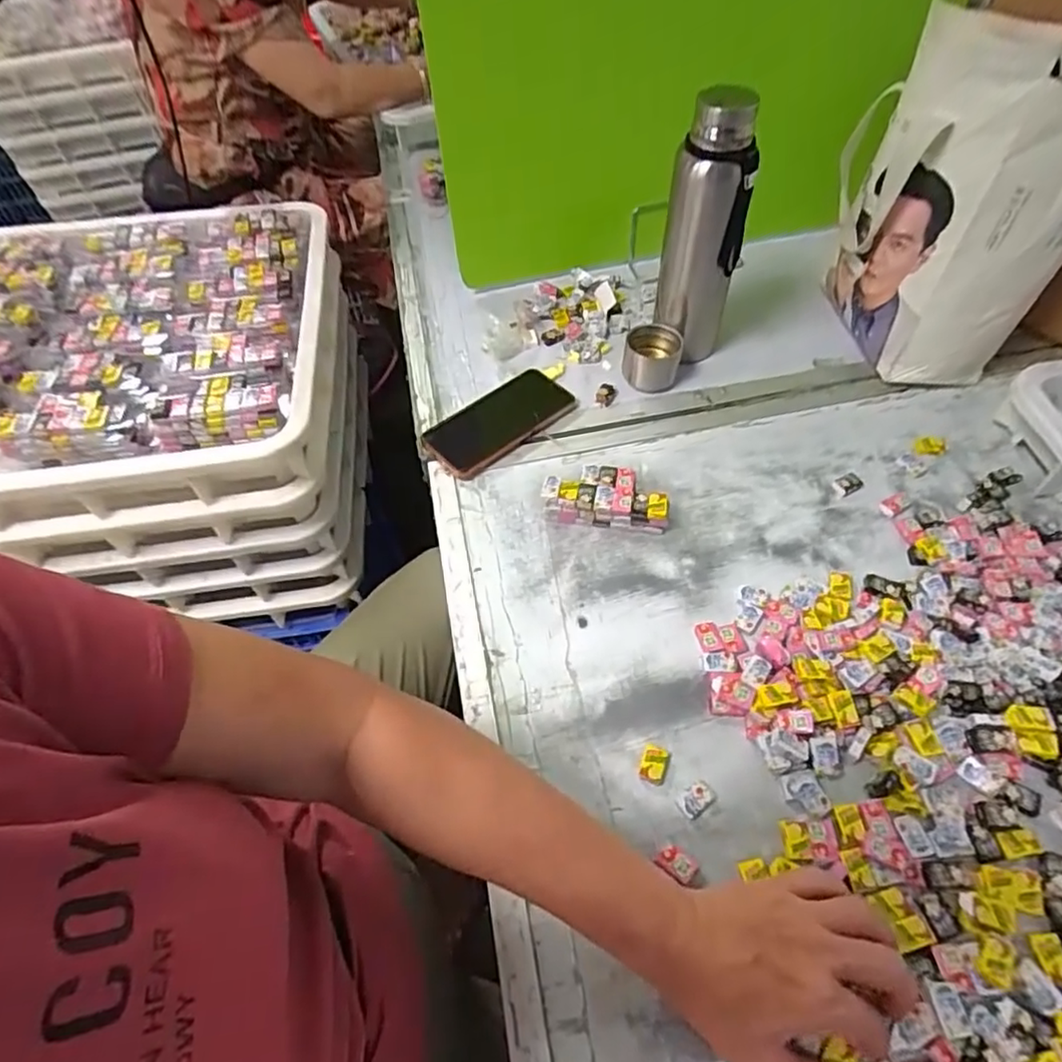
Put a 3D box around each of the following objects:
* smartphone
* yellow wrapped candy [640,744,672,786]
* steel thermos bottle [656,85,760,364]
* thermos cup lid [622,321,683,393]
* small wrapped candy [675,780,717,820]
[{"bbox_3d":[-0.032,-0.119,0.682,0.164,0.014,0.077,-36,60,-19],"label":"smartphone"},{"bbox_3d":[0.094,0.177,0.474,0.020,0.008,0.026,15,58,15],"label":"yellow wrapped candy"},{"bbox_3d":[0.175,-0.300,0.647,0.070,0.268,0.073,0,55,5],"label":"steel thermos bottle"},{"bbox_3d":[0.138,-0.195,0.709,0.061,0.053,0.061,-2,55,3],"label":"thermos cup lid"},{"bbox_3d":[0.122,0.197,0.459,0.028,0.007,0.018,-31,58,-17],"label":"small wrapped candy"}]

